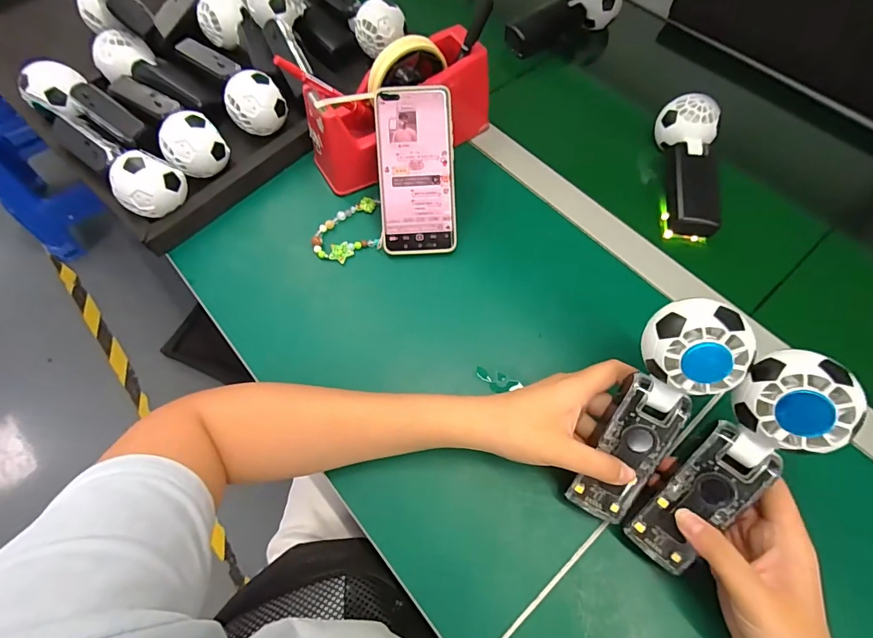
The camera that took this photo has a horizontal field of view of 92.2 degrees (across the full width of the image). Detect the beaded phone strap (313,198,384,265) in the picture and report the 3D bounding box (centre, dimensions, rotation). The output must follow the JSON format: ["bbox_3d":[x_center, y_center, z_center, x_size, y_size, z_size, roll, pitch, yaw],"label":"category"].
[{"bbox_3d":[-0.093,-0.091,0.450,0.078,0.013,0.064,-20,65,-10],"label":"beaded phone strap"}]

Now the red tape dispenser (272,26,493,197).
[{"bbox_3d":[-0.041,-0.228,0.448,0.204,0.110,0.069,-29,67,-13],"label":"red tape dispenser"}]

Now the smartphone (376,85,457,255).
[{"bbox_3d":[-0.020,-0.148,0.421,0.074,0.007,0.160,-3,98,-1],"label":"smartphone"}]

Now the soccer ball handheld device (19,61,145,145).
[{"bbox_3d":[-0.388,-0.227,0.475,0.160,0.060,0.061,33,68,15],"label":"soccer ball handheld device"}]

